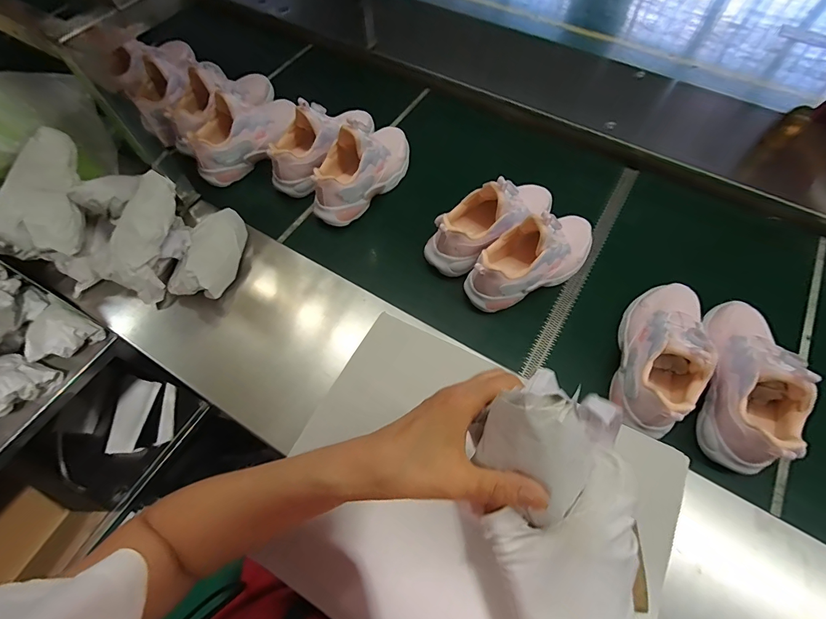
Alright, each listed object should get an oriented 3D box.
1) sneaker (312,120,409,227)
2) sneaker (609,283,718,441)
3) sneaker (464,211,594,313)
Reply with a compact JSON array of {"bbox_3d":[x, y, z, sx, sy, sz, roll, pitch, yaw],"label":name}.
[{"bbox_3d":[-0.079,-0.248,0.642,0.080,0.111,0.219,38,68,16],"label":"sneaker"},{"bbox_3d":[0.319,0.048,0.493,0.074,0.089,0.210,22,65,9],"label":"sneaker"},{"bbox_3d":[0.184,-0.085,0.559,0.223,0.105,0.080,-24,67,-13],"label":"sneaker"}]

